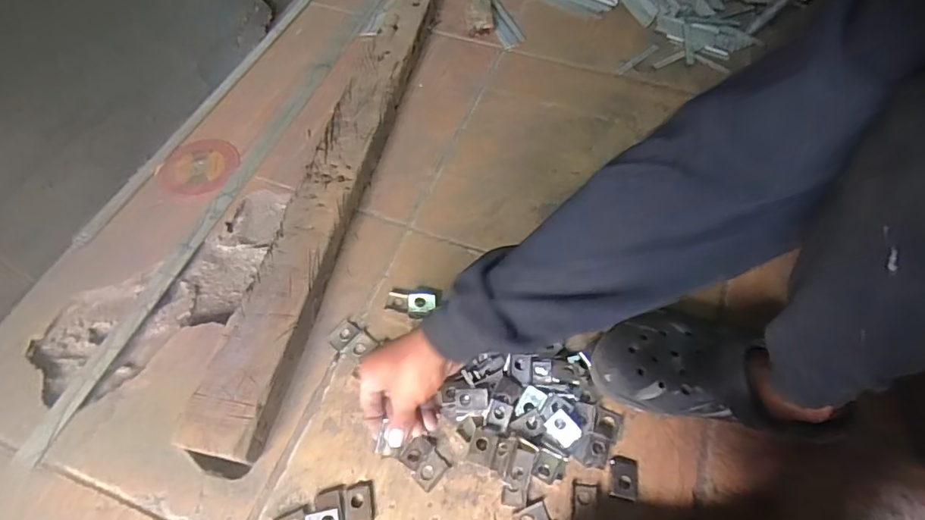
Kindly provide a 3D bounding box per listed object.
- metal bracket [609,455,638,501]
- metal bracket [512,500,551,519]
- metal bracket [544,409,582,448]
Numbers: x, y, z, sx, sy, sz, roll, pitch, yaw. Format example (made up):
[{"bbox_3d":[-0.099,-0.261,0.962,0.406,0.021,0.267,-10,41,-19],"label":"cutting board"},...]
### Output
[{"bbox_3d":[0.159,0.215,0.512,0.027,0.007,0.040,6,60,4],"label":"metal bracket"},{"bbox_3d":[0.066,0.245,0.494,0.033,0.004,0.023,-18,62,-10],"label":"metal bracket"},{"bbox_3d":[0.103,0.171,0.529,0.027,0.006,0.032,-31,65,-17],"label":"metal bracket"}]

